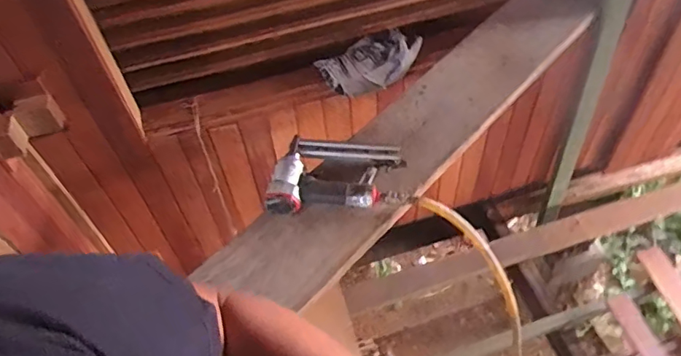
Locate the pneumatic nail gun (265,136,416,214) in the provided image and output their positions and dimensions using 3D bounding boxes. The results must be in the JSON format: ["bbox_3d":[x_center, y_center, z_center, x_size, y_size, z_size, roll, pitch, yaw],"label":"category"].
[{"bbox_3d":[-0.004,-0.010,0.939,0.252,0.047,0.151,-3,51,2],"label":"pneumatic nail gun"}]

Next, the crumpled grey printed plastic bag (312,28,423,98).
[{"bbox_3d":[0.074,-0.264,1.183,0.238,0.065,0.164,-37,57,-22],"label":"crumpled grey printed plastic bag"}]

